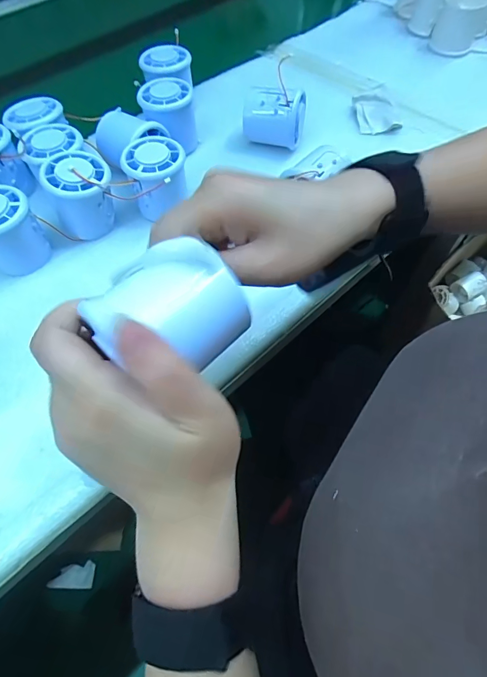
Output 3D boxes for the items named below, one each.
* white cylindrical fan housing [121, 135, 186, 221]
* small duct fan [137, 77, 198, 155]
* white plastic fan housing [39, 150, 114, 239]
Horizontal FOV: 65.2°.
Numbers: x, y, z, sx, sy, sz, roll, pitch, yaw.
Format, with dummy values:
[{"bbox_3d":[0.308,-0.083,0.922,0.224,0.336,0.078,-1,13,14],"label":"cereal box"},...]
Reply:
[{"bbox_3d":[-0.079,-0.149,0.355,0.049,0.051,0.051,0,61,1],"label":"white cylindrical fan housing"},{"bbox_3d":[-0.078,-0.233,0.400,0.053,0.052,0.051,0,61,1],"label":"small duct fan"},{"bbox_3d":[-0.143,-0.129,0.343,0.052,0.060,0.057,0,61,1],"label":"white plastic fan housing"}]

